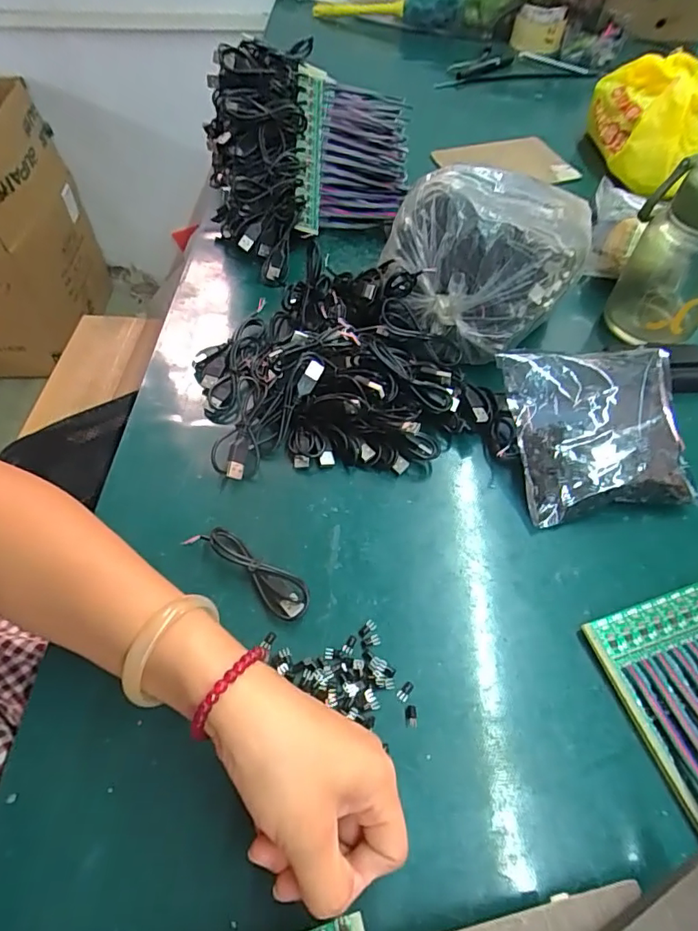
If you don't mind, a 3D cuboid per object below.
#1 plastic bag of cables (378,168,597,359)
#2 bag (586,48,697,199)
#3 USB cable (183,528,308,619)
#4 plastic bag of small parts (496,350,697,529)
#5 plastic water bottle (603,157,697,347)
[{"bbox_3d":[0.128,-0.198,0.472,0.152,0.116,0.181,27,61,16],"label":"plastic bag of cables"},{"bbox_3d":[0.396,-0.453,0.679,0.140,0.123,0.129,14,58,9],"label":"bag"},{"bbox_3d":[-0.068,0.072,0.359,0.096,0.012,0.030,33,59,18],"label":"USB cable"},{"bbox_3d":[0.201,-0.029,0.412,0.133,0.040,0.132,-9,72,2],"label":"plastic bag of small parts"},{"bbox_3d":[0.307,-0.194,0.472,0.093,0.177,0.088,32,59,18],"label":"plastic water bottle"}]

